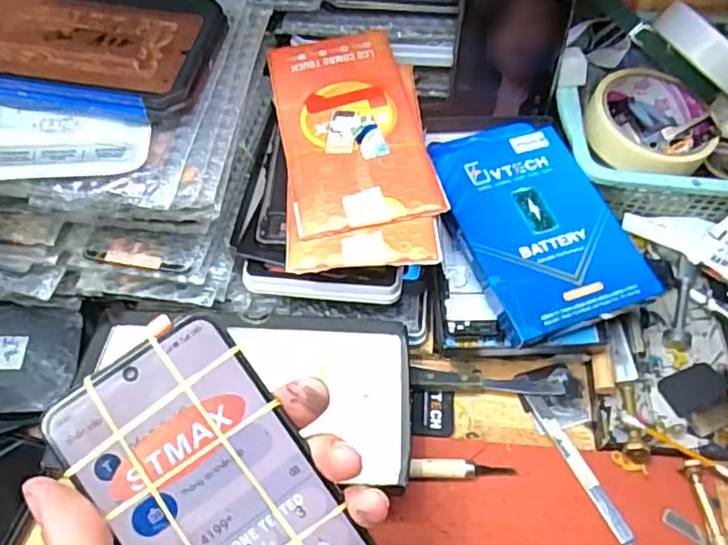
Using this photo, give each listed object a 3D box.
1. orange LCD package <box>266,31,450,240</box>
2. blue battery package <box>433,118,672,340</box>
[{"bbox_3d":[-0.009,-0.097,0.405,0.087,0.007,0.165,-11,58,-2],"label":"orange LCD package"},{"bbox_3d":[0.110,-0.037,0.408,0.101,0.015,0.154,-19,61,-11],"label":"blue battery package"}]

